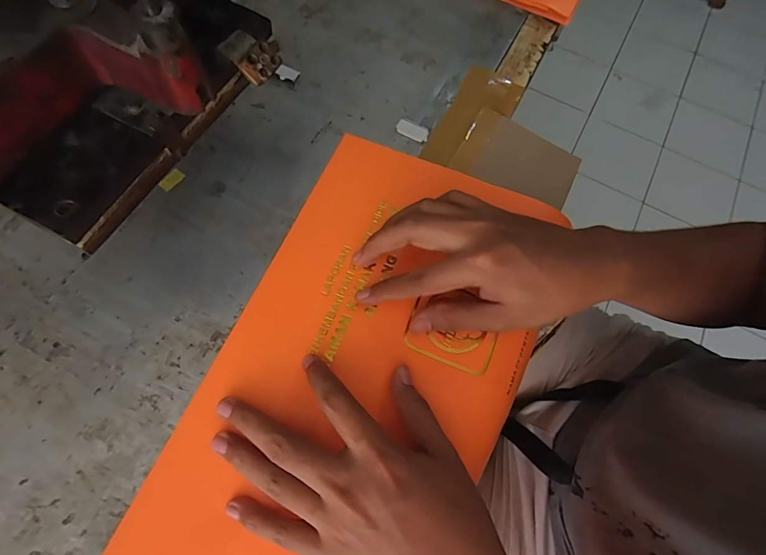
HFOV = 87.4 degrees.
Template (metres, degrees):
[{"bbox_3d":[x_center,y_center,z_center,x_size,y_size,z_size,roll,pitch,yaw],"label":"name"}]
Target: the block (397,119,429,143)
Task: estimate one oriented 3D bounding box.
[{"bbox_3d":[0.027,-0.135,0.367,0.030,0.007,0.014,26,69,7],"label":"block"}]

